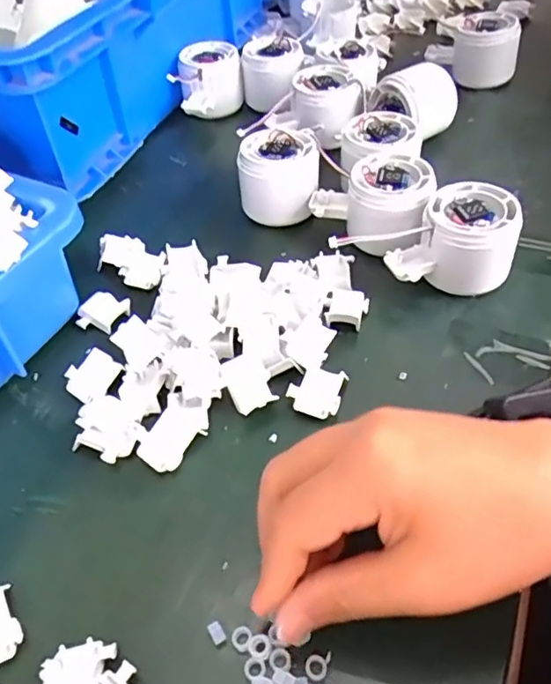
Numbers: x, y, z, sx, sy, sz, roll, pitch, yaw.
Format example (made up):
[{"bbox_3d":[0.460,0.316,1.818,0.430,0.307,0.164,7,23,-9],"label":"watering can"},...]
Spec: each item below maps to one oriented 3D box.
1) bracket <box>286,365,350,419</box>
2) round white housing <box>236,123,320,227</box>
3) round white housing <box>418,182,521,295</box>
[{"bbox_3d":[0.024,0.027,0.330,0.029,0.010,0.029,19,52,16],"label":"bracket"},{"bbox_3d":[0.003,-0.118,0.438,0.055,0.061,0.052,0,49,0],"label":"round white housing"},{"bbox_3d":[0.120,-0.064,0.375,0.061,0.051,0.055,15,51,13],"label":"round white housing"}]

